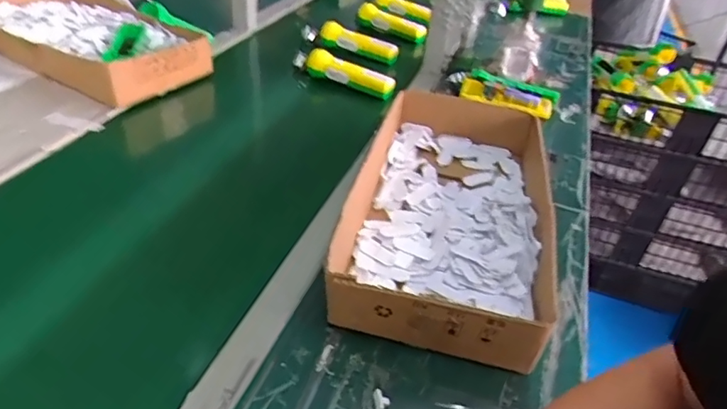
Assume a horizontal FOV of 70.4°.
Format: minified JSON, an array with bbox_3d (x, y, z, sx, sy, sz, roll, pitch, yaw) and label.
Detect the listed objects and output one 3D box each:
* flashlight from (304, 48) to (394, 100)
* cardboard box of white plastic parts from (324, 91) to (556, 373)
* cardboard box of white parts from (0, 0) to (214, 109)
[{"bbox_3d":[-0.027,-0.257,1.003,0.210,0.048,0.044,25,42,24],"label":"flashlight"},{"bbox_3d":[0.109,-0.004,0.654,0.216,0.093,0.433,10,40,5],"label":"cardboard box of white plastic parts"},{"bbox_3d":[-0.500,-0.302,0.939,0.421,0.074,0.225,22,41,20],"label":"cardboard box of white parts"}]

